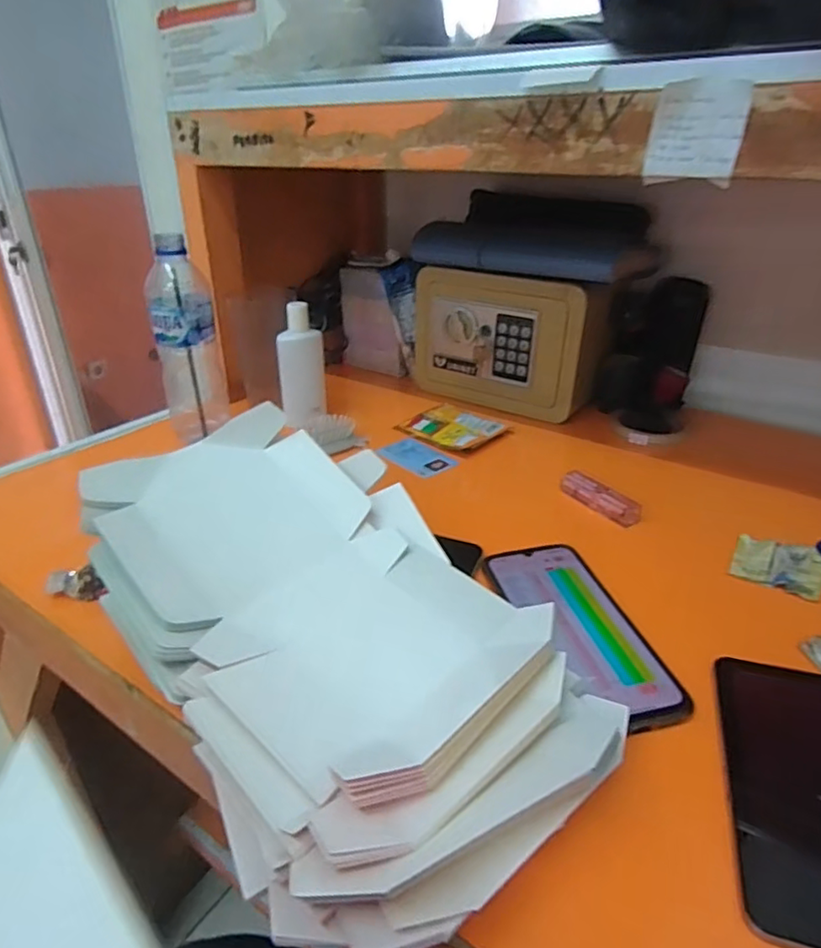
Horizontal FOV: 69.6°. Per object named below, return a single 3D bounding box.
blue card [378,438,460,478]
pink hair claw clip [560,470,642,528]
[{"bbox_3d":[0.008,-0.019,0.665,0.051,0.007,0.094,-29,38,-30],"label":"blue card"},{"bbox_3d":[0.180,0.021,0.566,0.025,0.016,0.082,-17,33,-30],"label":"pink hair claw clip"}]

